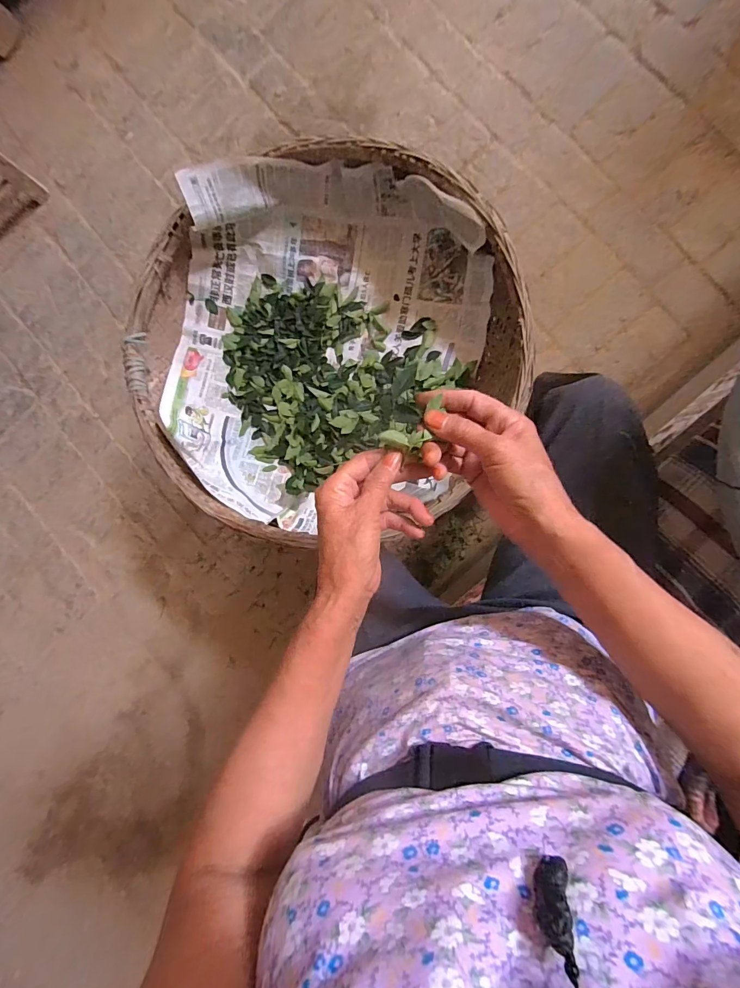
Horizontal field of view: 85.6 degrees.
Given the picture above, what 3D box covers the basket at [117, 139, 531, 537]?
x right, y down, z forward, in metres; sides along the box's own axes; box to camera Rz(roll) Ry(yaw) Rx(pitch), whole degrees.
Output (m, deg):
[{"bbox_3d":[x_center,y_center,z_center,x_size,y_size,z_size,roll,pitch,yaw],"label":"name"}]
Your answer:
[{"bbox_3d":[-0.085,-0.226,0.652,0.574,0.143,0.563,0,94,7],"label":"basket"}]

